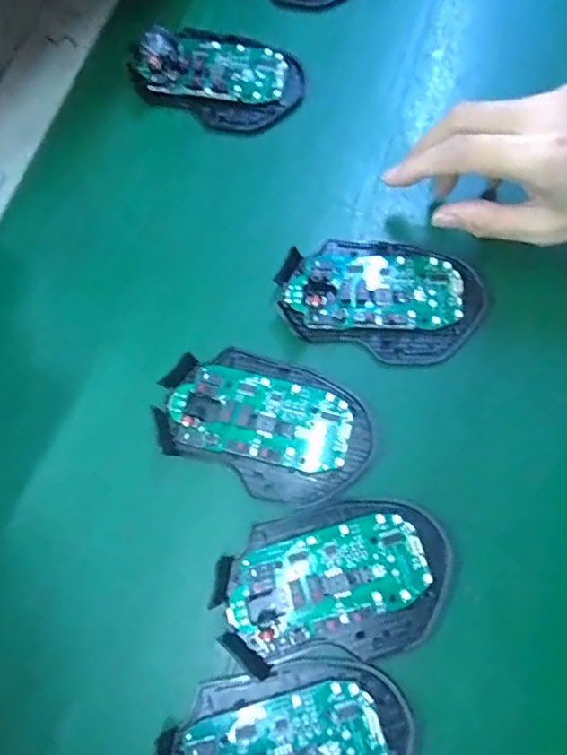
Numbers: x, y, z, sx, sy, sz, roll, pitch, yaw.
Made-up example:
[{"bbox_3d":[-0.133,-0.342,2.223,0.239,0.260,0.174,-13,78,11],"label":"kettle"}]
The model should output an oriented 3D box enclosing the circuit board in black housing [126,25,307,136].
[{"bbox_3d":[-0.043,-0.202,0.335,0.107,0.025,0.066,23,76,5],"label":"circuit board in black housing"}]

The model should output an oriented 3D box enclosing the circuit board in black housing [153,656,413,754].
[{"bbox_3d":[0.001,0.173,0.232,0.114,0.011,0.071,-11,75,-2],"label":"circuit board in black housing"}]

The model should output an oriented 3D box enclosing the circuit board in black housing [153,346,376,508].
[{"bbox_3d":[-0.009,0.024,0.283,0.111,0.016,0.072,25,76,5],"label":"circuit board in black housing"}]

